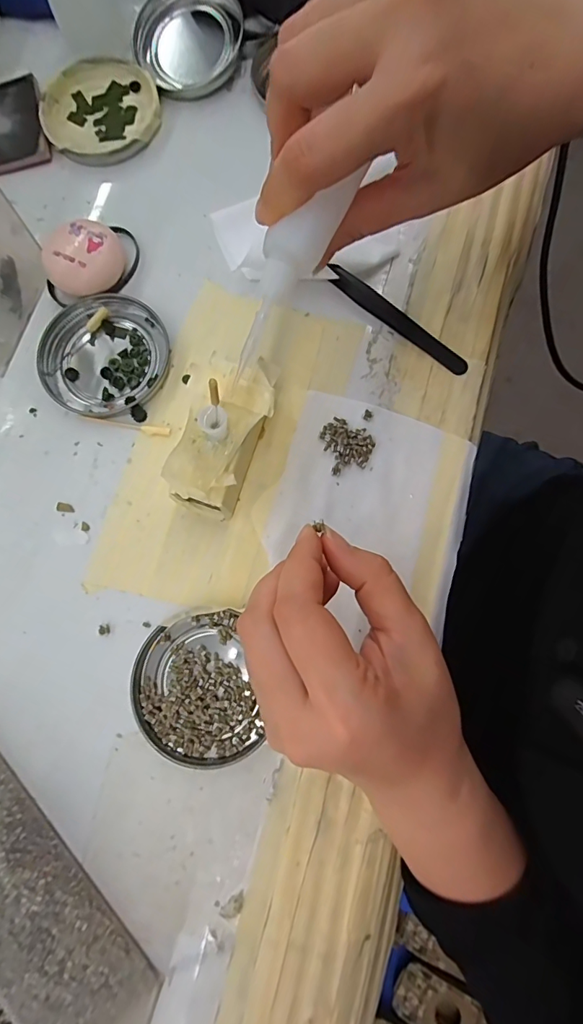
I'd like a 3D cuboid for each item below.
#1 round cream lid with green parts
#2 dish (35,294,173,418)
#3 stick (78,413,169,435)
[{"bbox_3d":[-0.131,-0.277,0.312,0.079,0.010,0.079,0,80,1],"label":"round cream lid with green parts"},{"bbox_3d":[-0.117,-0.097,0.281,0.079,0.008,0.075,0,80,1],"label":"dish"},{"bbox_3d":[-0.101,-0.053,0.273,0.056,0.004,0.005,10,80,3],"label":"stick"}]

